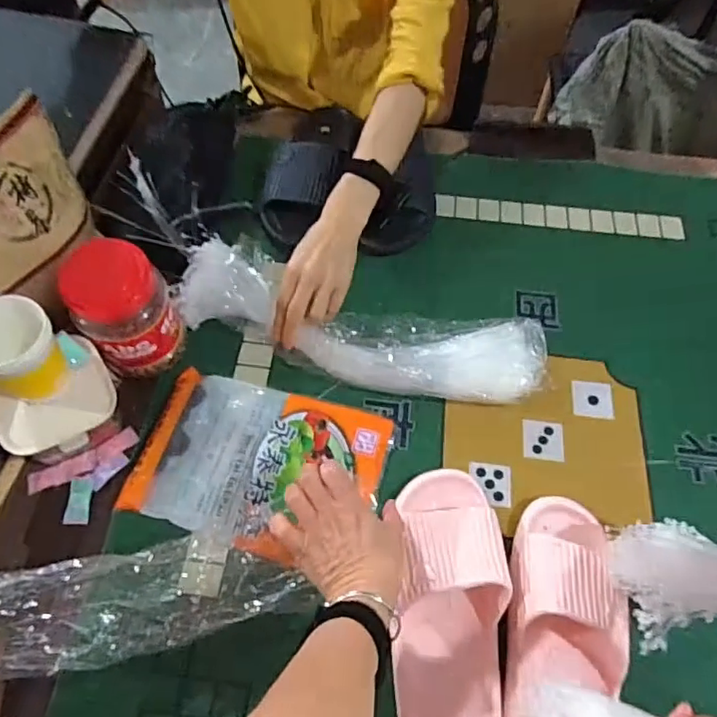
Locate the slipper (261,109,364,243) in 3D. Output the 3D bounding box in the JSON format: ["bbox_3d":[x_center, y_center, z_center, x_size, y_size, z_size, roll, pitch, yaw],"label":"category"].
[{"bbox_3d":[-0.071,-0.272,0.790,0.106,0.069,0.256,6,61,0],"label":"slipper"}]

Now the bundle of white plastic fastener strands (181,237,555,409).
[{"bbox_3d":[0.001,-0.033,0.648,0.416,0.068,0.116,13,61,4],"label":"bundle of white plastic fastener strands"}]

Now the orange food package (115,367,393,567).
[{"bbox_3d":[-0.100,0.107,0.590,0.239,0.012,0.165,15,61,6],"label":"orange food package"}]

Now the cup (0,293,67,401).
[{"bbox_3d":[-0.313,-0.001,0.534,0.071,0.110,0.071,1,61,-2],"label":"cup"}]

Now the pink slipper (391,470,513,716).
[{"bbox_3d":[0.082,0.222,0.504,0.090,0.067,0.257,4,61,-1],"label":"pink slipper"}]

